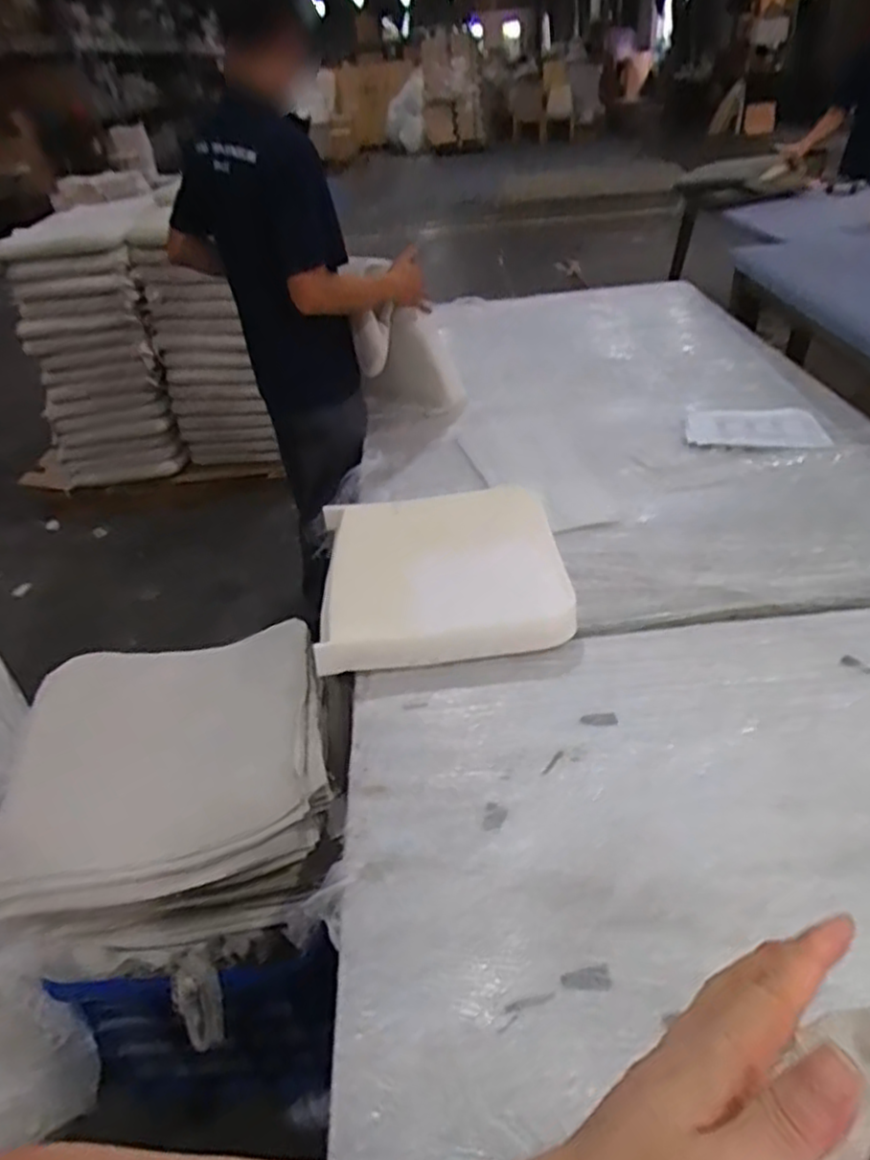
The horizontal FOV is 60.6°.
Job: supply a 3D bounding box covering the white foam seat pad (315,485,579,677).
[{"bbox_3d":[0.001,-0.030,1.317,0.410,0.086,0.451,-8,36,-1],"label":"white foam seat pad"}]

